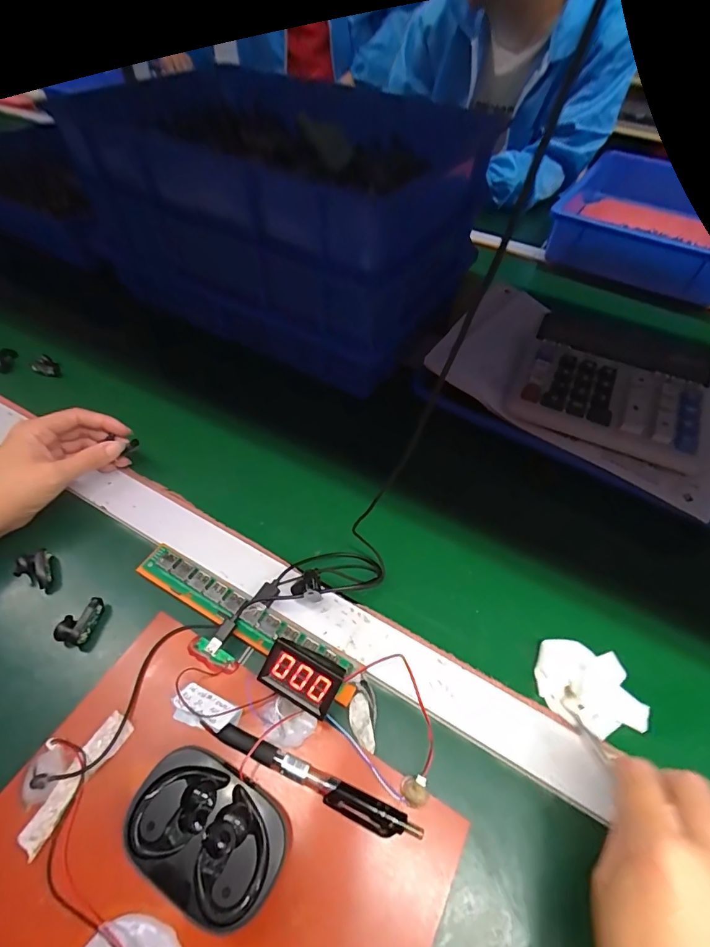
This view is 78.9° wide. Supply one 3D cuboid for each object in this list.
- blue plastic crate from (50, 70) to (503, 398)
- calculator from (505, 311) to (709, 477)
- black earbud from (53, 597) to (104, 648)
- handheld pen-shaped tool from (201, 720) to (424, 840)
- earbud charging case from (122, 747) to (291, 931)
[{"bbox_3d":[-0.072,-0.325,0.554,0.487,0.210,0.289,21,54,13],"label":"blue plastic crate"},{"bbox_3d":[0.275,-0.093,0.456,0.196,0.037,0.159,22,54,14],"label":"calculator"},{"bbox_3d":[-0.214,0.119,0.342,0.022,0.027,0.037,15,53,9],"label":"black earbud"},{"bbox_3d":[-0.028,0.187,0.263,0.138,0.013,0.014,20,54,12],"label":"handheld pen-shaped tool"},{"bbox_3d":[-0.081,0.201,0.242,0.085,0.029,0.058,26,55,17],"label":"earbud charging case"}]

